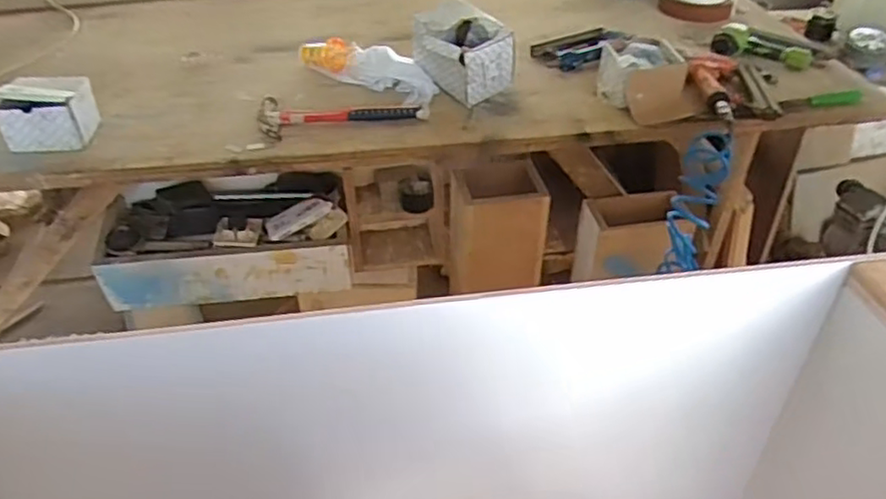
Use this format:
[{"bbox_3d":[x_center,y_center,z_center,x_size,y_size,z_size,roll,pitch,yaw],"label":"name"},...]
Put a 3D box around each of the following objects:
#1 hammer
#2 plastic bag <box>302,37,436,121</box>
[{"bbox_3d":[-0.189,-0.259,1.244,0.304,0.030,0.111,-9,39,-11],"label":"hammer"},{"bbox_3d":[-0.135,-0.364,1.340,0.342,0.055,0.122,27,46,30],"label":"plastic bag"}]

